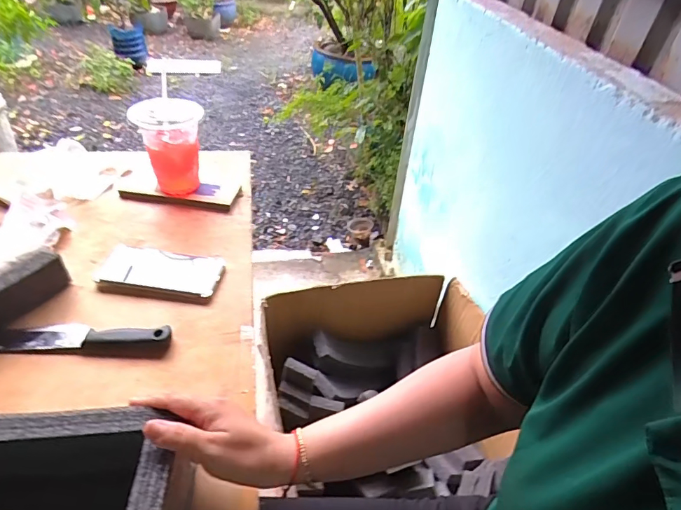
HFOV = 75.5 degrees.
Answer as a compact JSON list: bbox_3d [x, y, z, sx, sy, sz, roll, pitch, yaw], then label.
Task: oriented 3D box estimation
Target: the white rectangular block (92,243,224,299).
[{"bbox_3d":[-0.257,0.020,0.641,0.165,0.015,0.080,8,40,2],"label":"white rectangular block"}]

